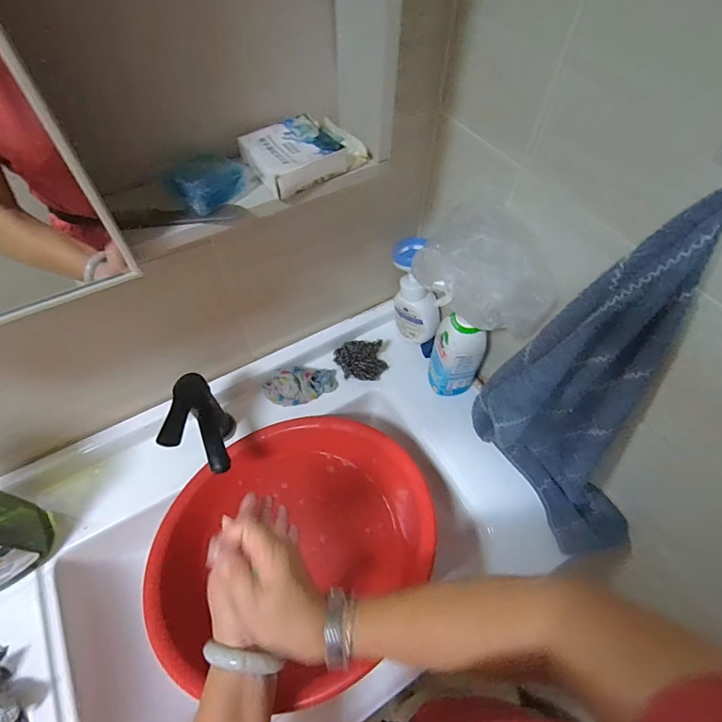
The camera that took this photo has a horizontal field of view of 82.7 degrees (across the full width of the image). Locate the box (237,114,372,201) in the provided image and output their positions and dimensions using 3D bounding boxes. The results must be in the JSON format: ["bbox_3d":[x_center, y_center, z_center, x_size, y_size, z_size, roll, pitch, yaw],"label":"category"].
[{"bbox_3d":[-0.056,-0.203,0.398,0.105,0.024,0.077,-32,63,-20],"label":"box"}]

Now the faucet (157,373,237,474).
[{"bbox_3d":[-0.222,0.110,0.586,0.060,0.173,0.113,-12,58,-9],"label":"faucet"}]

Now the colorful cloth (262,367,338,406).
[{"bbox_3d":[-0.101,0.036,0.679,0.120,0.031,0.063,-6,57,-5],"label":"colorful cloth"}]

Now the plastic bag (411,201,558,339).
[{"bbox_3d":[0.145,-0.104,0.486,0.173,0.102,0.086,36,63,20],"label":"plastic bag"}]

